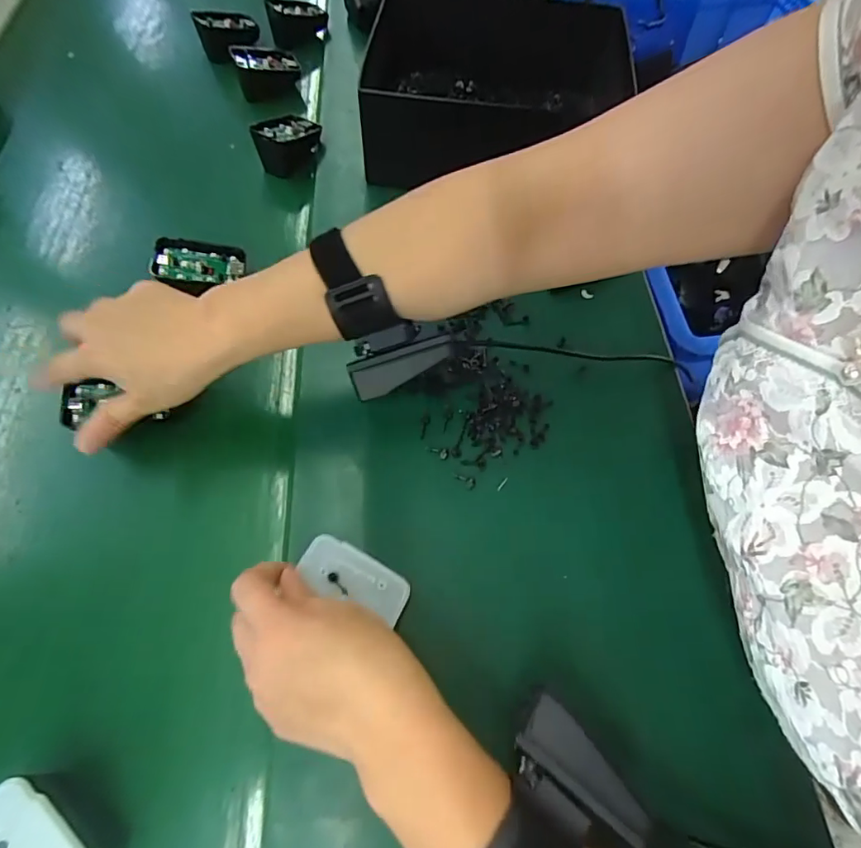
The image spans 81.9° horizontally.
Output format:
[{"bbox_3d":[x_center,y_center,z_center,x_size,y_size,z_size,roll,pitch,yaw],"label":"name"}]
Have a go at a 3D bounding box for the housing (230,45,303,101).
[{"bbox_3d":[-0.186,-0.405,0.568,0.071,0.045,0.047,-24,65,-11],"label":"housing"}]

